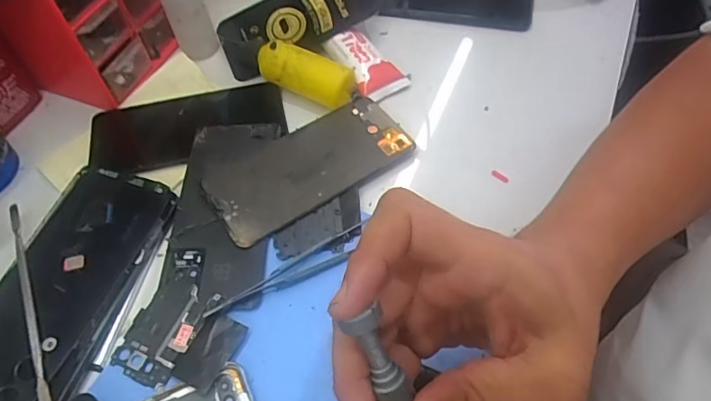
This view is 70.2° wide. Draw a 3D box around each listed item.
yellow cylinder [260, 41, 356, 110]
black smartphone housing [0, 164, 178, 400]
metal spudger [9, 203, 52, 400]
[{"bbox_3d":[-0.042,-0.109,0.423,0.086,0.026,0.031,27,63,18],"label":"yellow cylinder"},{"bbox_3d":[-0.194,0.052,0.336,0.086,0.011,0.173,13,59,10],"label":"black smartphone housing"},{"bbox_3d":[-0.213,0.061,0.325,0.007,0.007,0.163,-26,60,-14],"label":"metal spudger"}]

